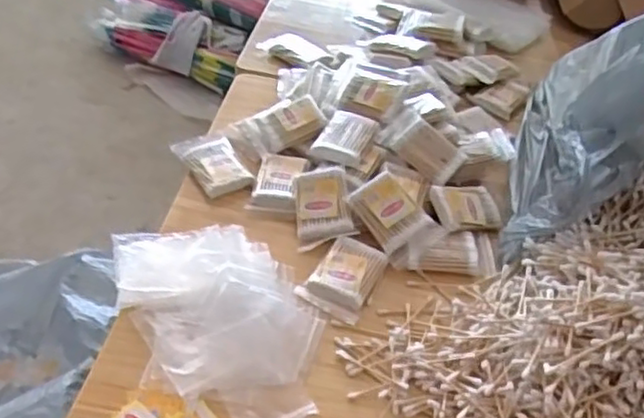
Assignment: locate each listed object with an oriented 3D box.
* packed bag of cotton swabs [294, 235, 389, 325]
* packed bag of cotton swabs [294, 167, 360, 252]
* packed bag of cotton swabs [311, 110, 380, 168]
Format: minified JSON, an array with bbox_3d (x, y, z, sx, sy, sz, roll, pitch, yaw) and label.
[{"bbox_3d":[0.020,0.061,0.615,0.057,0.012,0.081,22,44,14],"label":"packed bag of cotton swabs"},{"bbox_3d":[0.001,-0.001,0.661,0.056,0.013,0.087,-7,66,6],"label":"packed bag of cotton swabs"},{"bbox_3d":[0.026,-0.077,0.716,0.054,0.023,0.074,22,44,14],"label":"packed bag of cotton swabs"}]

